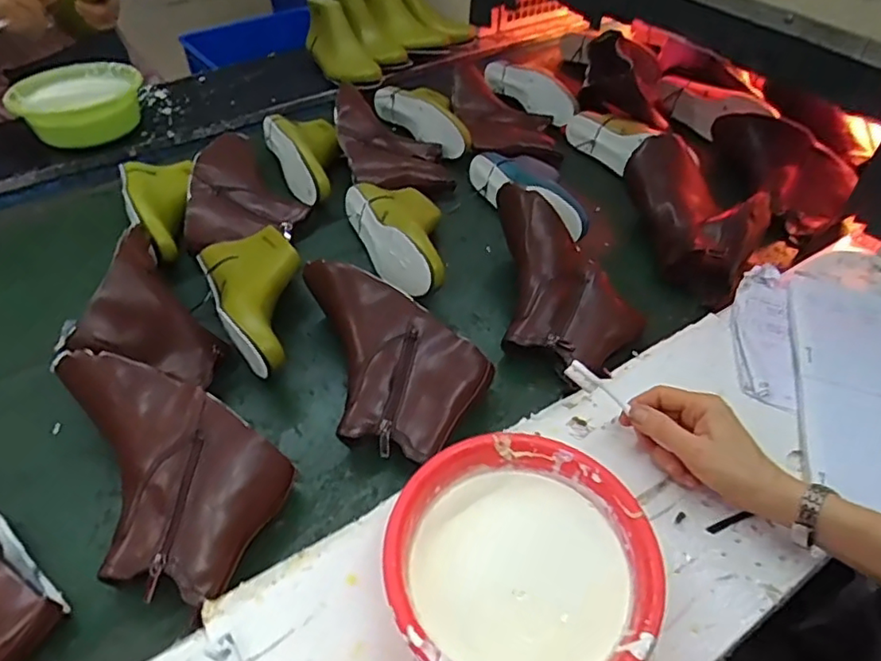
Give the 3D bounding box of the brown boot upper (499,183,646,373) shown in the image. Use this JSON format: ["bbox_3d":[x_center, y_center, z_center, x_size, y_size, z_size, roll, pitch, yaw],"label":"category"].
[{"bbox_3d":[0.152,-0.058,0.684,0.160,0.084,0.231,2,47,0],"label":"brown boot upper"}]

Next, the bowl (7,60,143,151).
[{"bbox_3d":[-0.579,-0.364,0.966,0.194,0.069,0.175,-25,53,-22],"label":"bowl"}]

